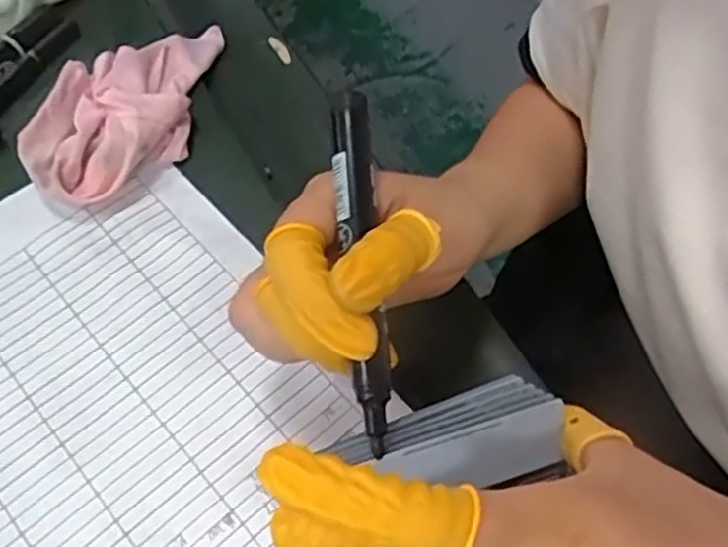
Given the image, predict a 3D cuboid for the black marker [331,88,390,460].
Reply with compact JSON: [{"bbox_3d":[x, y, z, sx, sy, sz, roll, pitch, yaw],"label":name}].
[{"bbox_3d":[0.000,-0.003,0.251,0.015,0.010,0.126,-6,74,-3],"label":"black marker"}]

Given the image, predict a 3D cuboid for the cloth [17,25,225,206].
[{"bbox_3d":[-0.122,-0.095,0.392,0.068,0.028,0.138,13,61,8],"label":"cloth"}]

